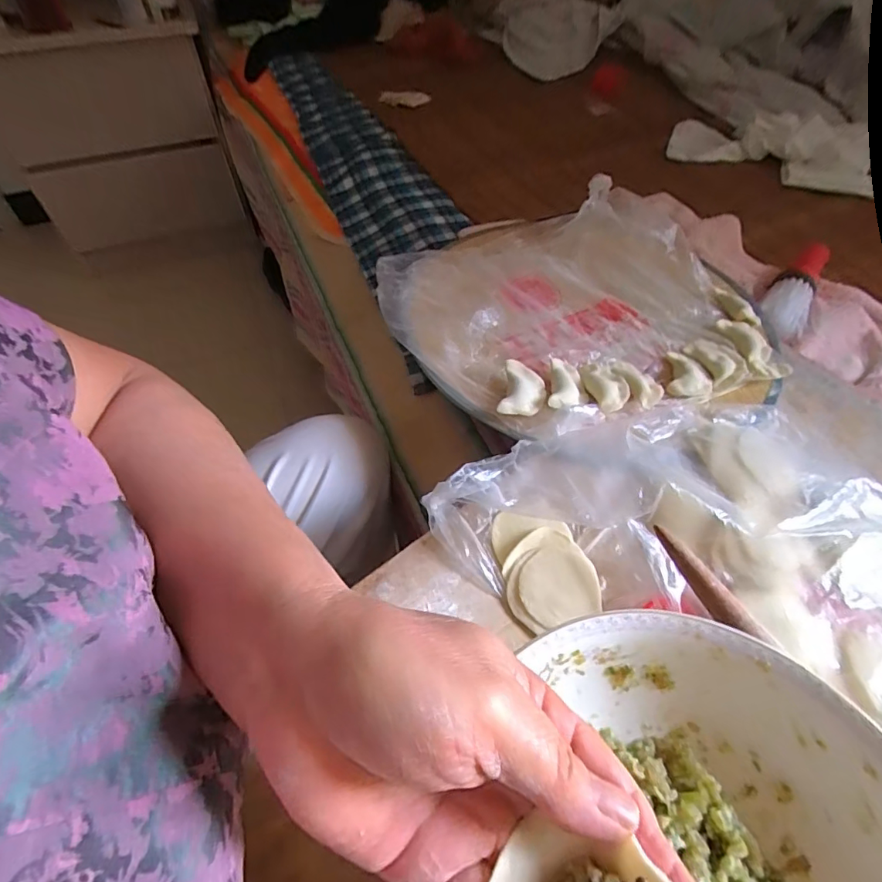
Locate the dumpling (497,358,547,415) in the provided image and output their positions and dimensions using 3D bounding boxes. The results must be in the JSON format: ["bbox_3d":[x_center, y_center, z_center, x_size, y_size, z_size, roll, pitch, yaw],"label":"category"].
[{"bbox_3d":[0.067,-0.040,0.395,0.035,0.016,0.055,11,55,7],"label":"dumpling"}]

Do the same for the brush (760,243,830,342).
[{"bbox_3d":[0.375,-0.156,0.521,0.048,0.035,0.133,33,61,21],"label":"brush"}]

